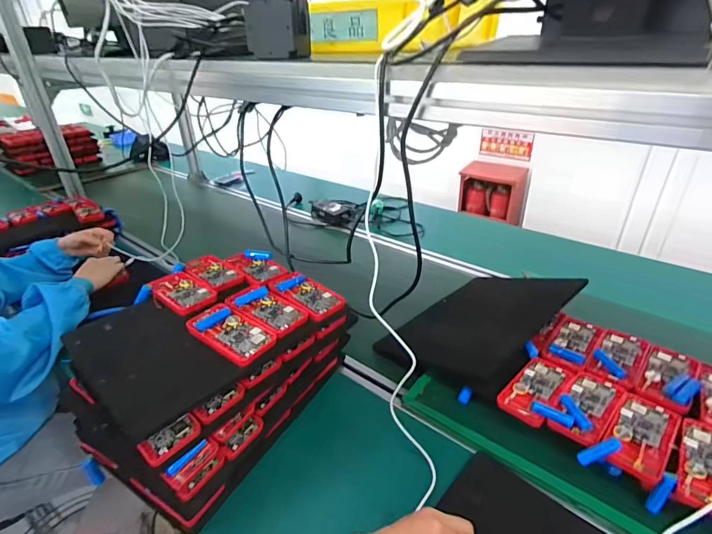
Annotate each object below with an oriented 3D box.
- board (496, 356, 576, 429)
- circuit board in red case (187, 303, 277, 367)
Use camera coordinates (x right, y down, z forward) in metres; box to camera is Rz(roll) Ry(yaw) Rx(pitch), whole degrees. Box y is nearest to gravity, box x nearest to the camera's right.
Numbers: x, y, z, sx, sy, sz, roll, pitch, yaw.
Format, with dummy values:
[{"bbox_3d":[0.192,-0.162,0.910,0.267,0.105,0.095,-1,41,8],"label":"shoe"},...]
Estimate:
[{"bbox_3d":[0.262,0.176,0.573,0.068,0.013,0.124,25,40,38],"label":"board"},{"bbox_3d":[-0.171,0.089,0.543,0.119,0.016,0.066,19,37,32],"label":"circuit board in red case"}]

